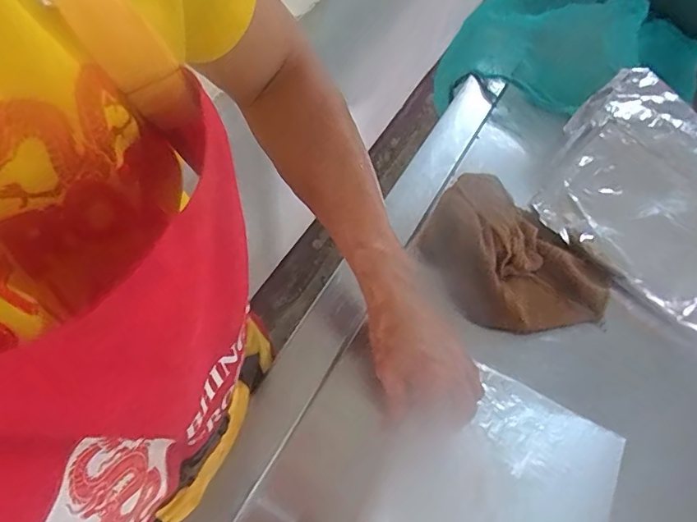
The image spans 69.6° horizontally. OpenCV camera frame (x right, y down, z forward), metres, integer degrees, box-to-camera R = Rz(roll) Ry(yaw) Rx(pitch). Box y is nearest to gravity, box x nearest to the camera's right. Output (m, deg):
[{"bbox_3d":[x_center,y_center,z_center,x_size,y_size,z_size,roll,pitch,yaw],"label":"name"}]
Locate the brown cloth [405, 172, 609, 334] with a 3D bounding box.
[{"bbox_3d":[0.190,-0.004,0.585,0.162,0.051,0.220,-36,70,-21],"label":"brown cloth"}]

